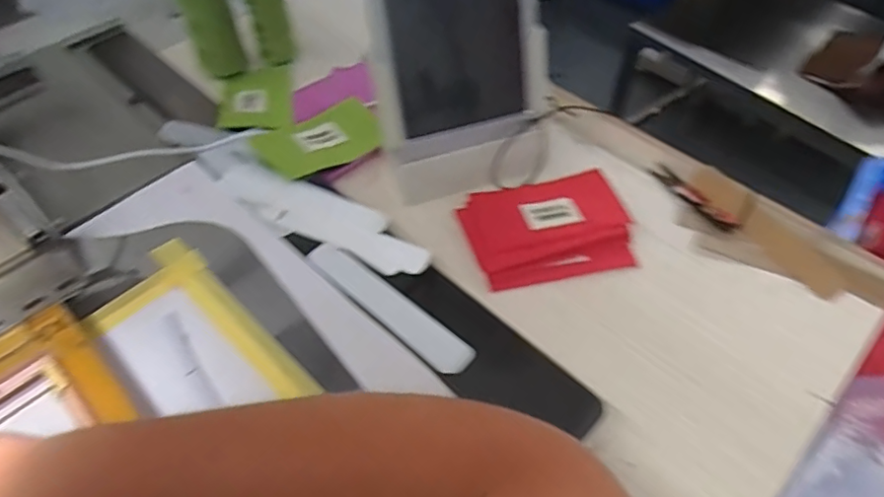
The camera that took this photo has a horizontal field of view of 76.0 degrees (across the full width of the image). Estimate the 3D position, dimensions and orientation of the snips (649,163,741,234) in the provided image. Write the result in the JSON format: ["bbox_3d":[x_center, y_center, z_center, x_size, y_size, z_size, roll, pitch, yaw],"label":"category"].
[{"bbox_3d":[0.249,-0.050,0.562,0.020,0.011,0.104,-26,55,-18],"label":"snips"}]

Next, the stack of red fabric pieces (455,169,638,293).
[{"bbox_3d":[0.099,-0.021,0.535,0.151,0.015,0.114,-11,52,-7],"label":"stack of red fabric pieces"}]

